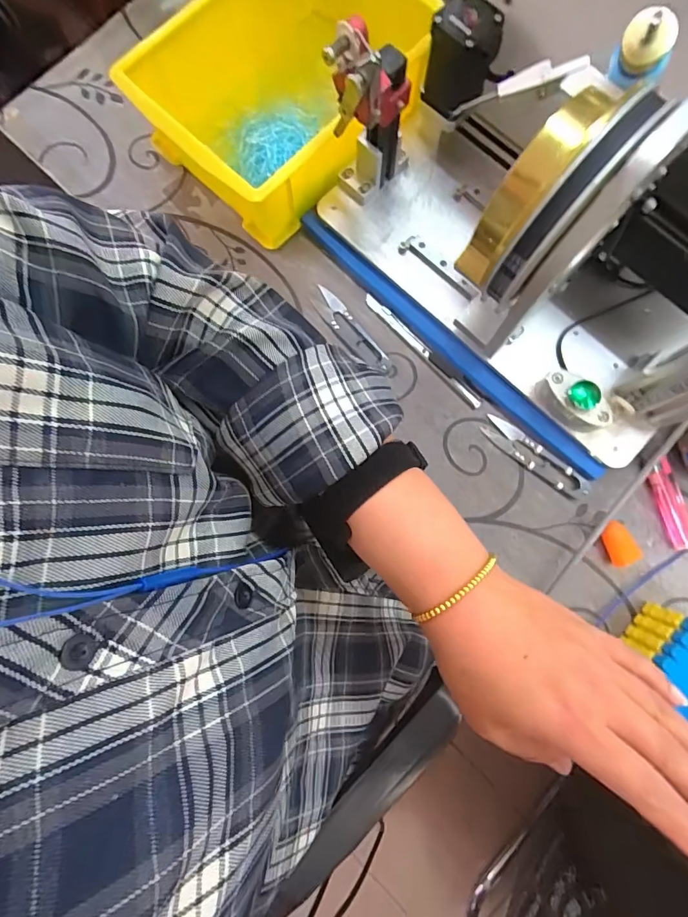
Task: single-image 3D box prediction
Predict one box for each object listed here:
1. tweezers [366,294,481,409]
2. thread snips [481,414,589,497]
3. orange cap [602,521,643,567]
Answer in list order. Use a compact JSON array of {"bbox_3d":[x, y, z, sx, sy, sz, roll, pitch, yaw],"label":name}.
[{"bbox_3d":[0.072,-0.100,0.403,0.011,0.005,0.142,-42,80,-9],"label":"tweezers"},{"bbox_3d":[0.165,-0.001,0.383,0.102,0.007,0.022,40,80,9],"label":"thread snips"},{"bbox_3d":[0.227,0.071,0.367,0.021,0.013,0.036,-21,78,-5],"label":"orange cap"}]

